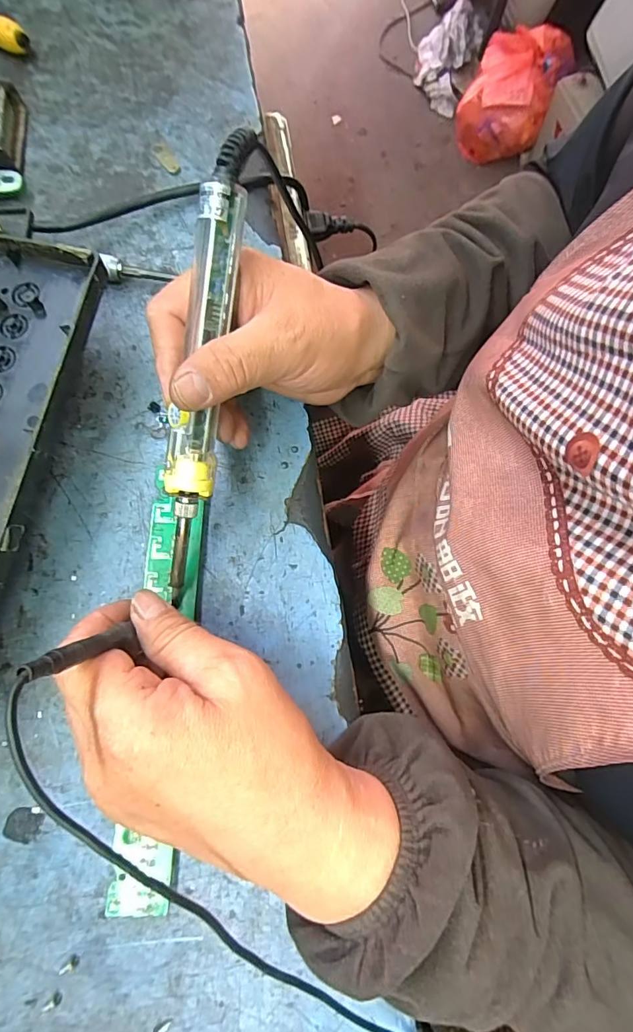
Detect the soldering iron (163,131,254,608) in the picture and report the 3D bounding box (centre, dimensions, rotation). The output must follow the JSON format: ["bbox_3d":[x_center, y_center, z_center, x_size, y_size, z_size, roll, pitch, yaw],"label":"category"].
[{"bbox_3d":[-0.058,-0.061,0.240,0.022,0.018,0.226,11,104,3],"label":"soldering iron"}]

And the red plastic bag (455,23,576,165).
[{"bbox_3d":[0.493,-1.055,1.238,0.240,0.220,0.211,15,78,4],"label":"red plastic bag"}]

